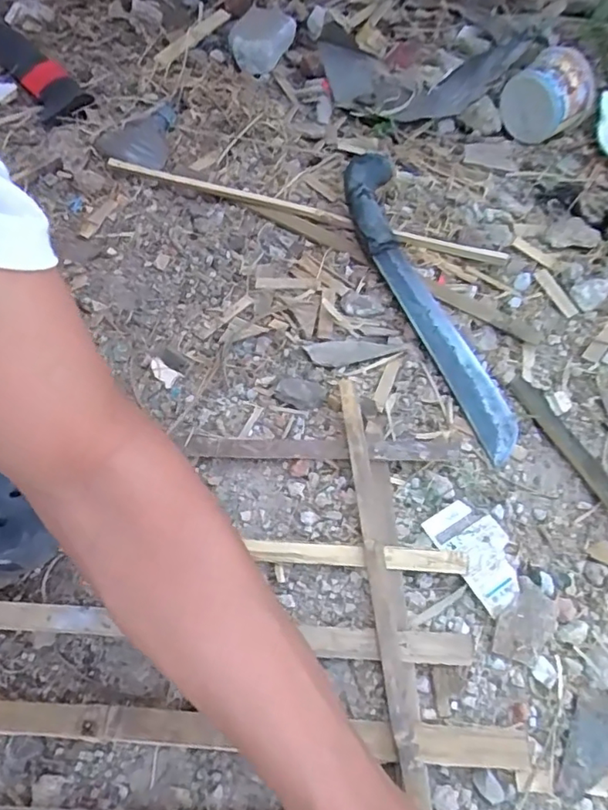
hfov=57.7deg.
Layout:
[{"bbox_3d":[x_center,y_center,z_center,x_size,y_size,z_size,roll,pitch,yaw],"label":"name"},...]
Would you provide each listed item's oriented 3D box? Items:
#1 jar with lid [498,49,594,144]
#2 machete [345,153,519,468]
[{"bbox_3d":[0.331,-0.422,0.752,0.079,0.094,0.101,-39,66,-23],"label":"jar with lid"},{"bbox_3d":[0.125,-0.113,0.577,0.055,0.031,0.373,-19,72,-13],"label":"machete"}]

